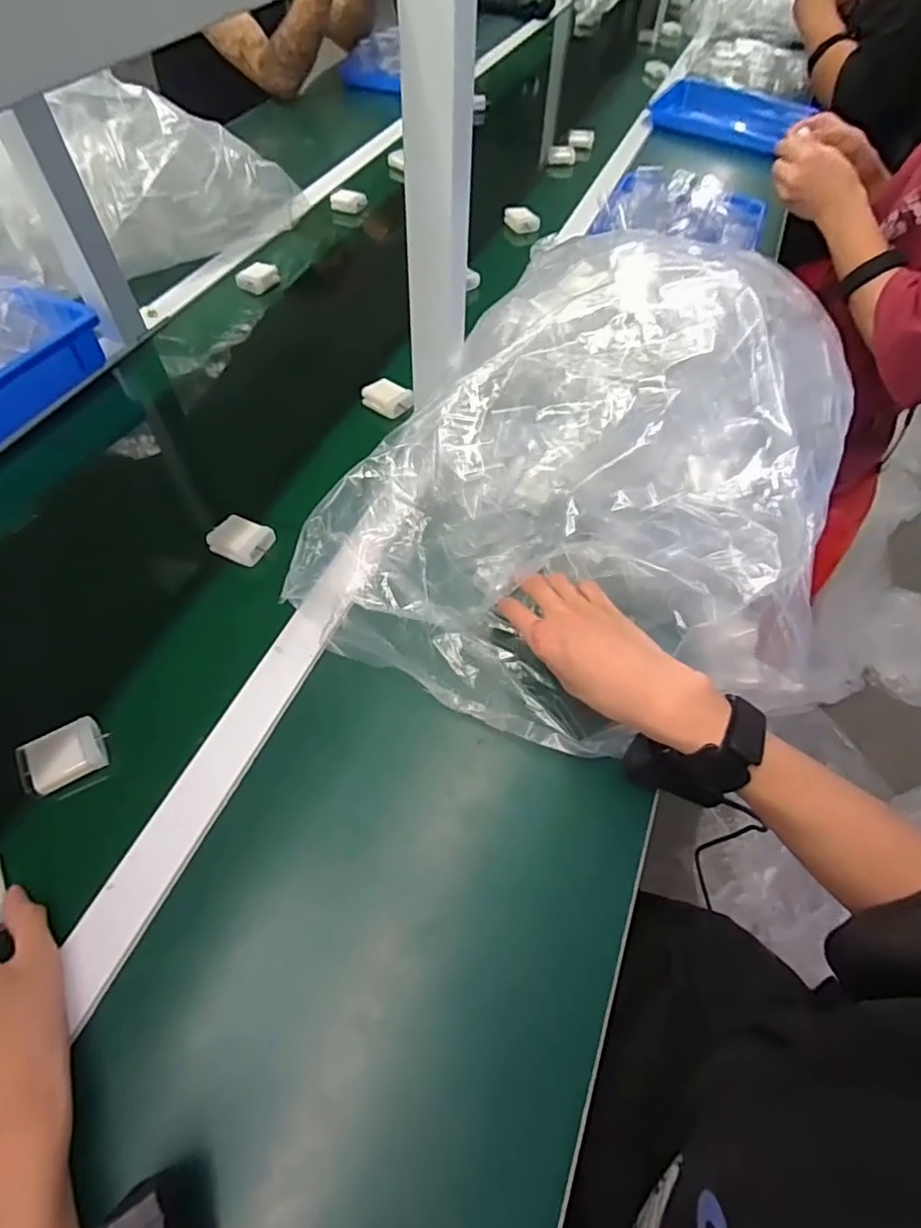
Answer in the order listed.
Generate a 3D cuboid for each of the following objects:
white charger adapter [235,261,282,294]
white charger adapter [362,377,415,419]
[{"bbox_3d":[-0.286,-0.477,0.811,0.040,0.023,0.054,25,60,14],"label":"white charger adapter"},{"bbox_3d":[-0.085,-0.253,0.671,0.053,0.017,0.043,36,64,20],"label":"white charger adapter"}]

